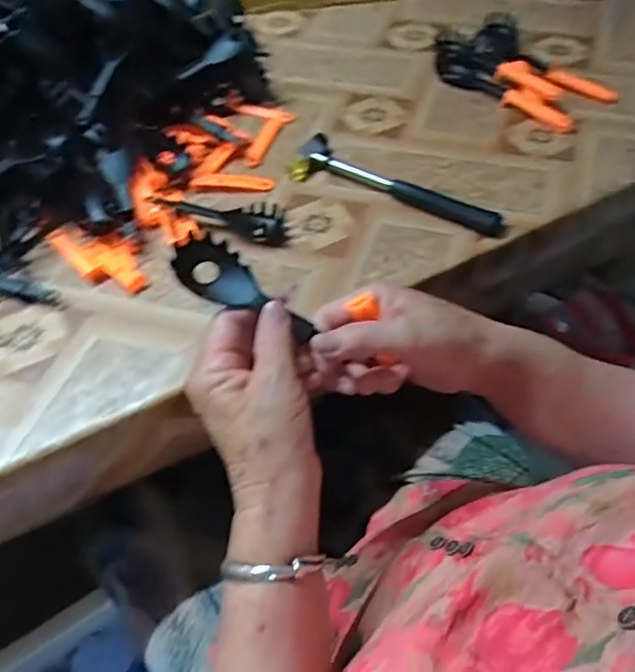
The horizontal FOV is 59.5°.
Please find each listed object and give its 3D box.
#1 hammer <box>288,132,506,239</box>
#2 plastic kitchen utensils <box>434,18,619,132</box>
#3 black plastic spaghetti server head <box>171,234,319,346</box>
[{"bbox_3d":[0.079,-0.148,0.536,0.212,0.019,0.059,23,58,16],"label":"hammer"},{"bbox_3d":[0.226,-0.312,0.649,0.124,0.029,0.232,-34,61,-21],"label":"plastic kitchen utensils"},{"bbox_3d":[-0.045,-0.027,0.347,0.097,0.014,0.033,33,59,-2],"label":"black plastic spaghetti server head"}]

